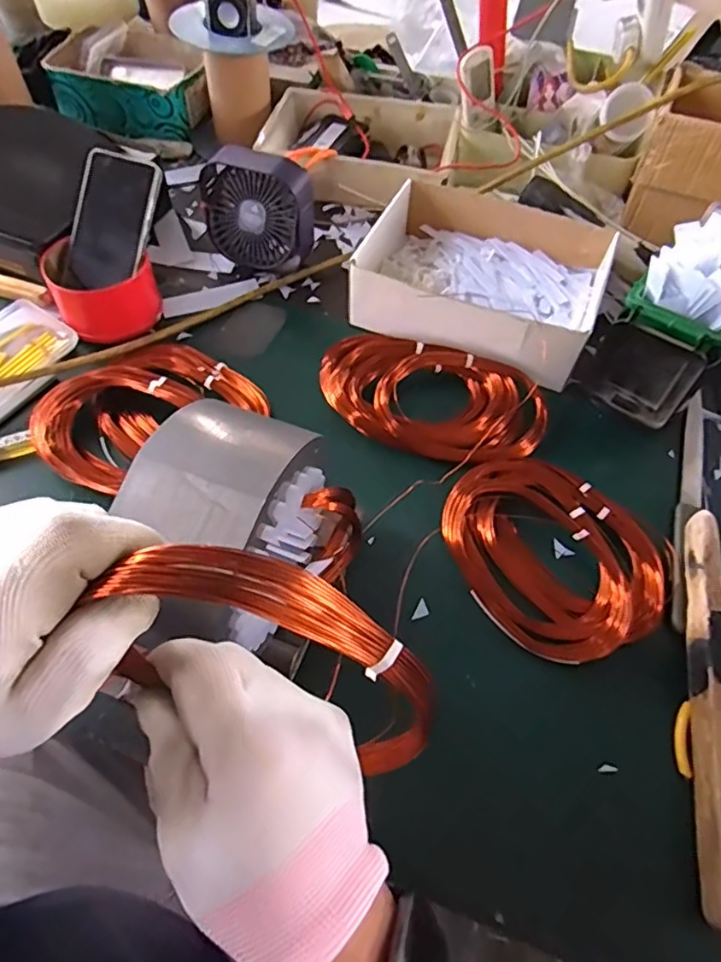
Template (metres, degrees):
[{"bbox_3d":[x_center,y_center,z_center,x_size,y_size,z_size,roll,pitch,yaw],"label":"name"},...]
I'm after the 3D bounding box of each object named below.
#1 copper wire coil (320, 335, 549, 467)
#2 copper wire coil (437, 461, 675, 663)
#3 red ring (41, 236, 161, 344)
[{"bbox_3d":[0.062,-0.082,0.557,0.229,0.051,0.113,25,61,13],"label":"copper wire coil"},{"bbox_3d":[0.160,0.054,0.473,0.150,0.029,0.178,-33,65,-20],"label":"copper wire coil"},{"bbox_3d":[-0.267,-0.203,0.597,0.102,0.050,0.097,1,58,-1],"label":"red ring"}]

